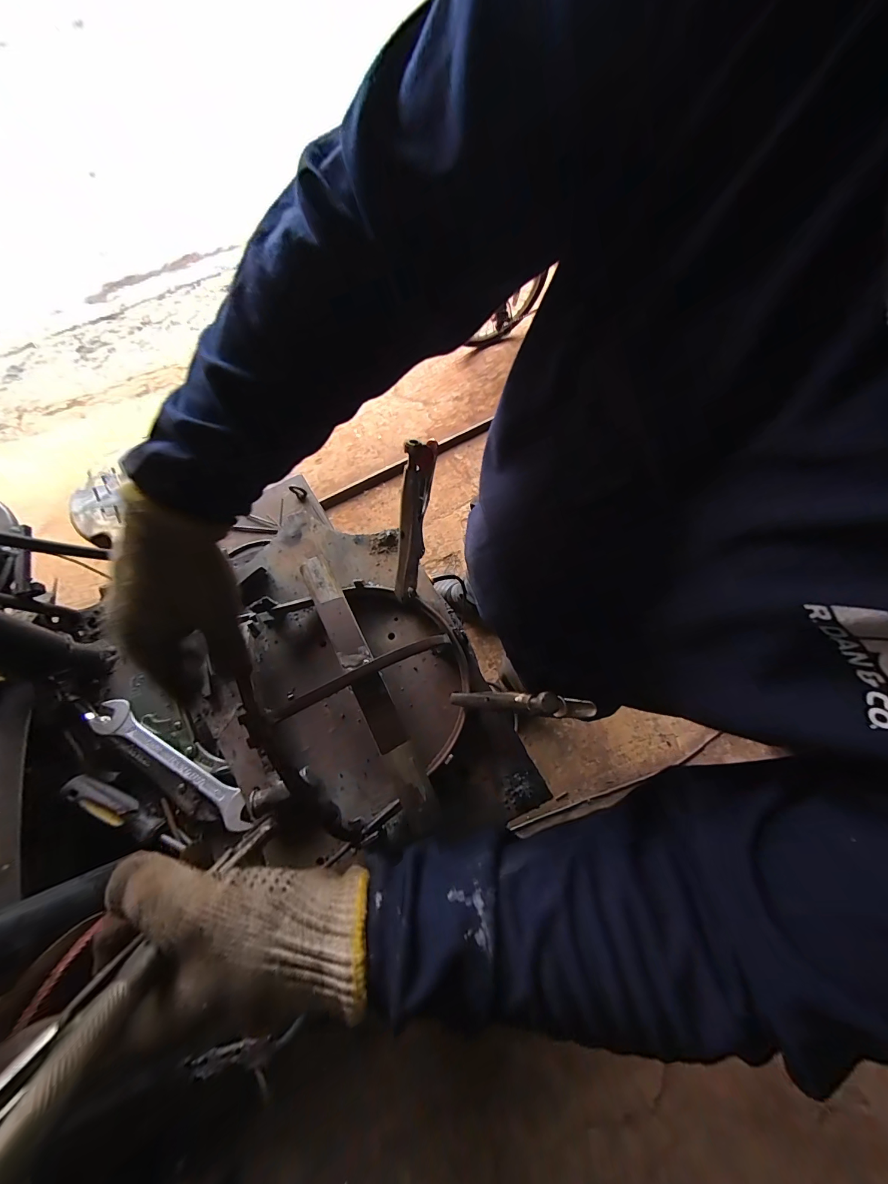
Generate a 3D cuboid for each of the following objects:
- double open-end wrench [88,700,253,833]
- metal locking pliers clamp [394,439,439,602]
[{"bbox_3d":[-0.287,0.180,0.409,0.209,0.008,0.035,28,73,10],"label":"double open-end wrench"},{"bbox_3d":[-0.029,-0.058,0.365,0.017,0.180,0.038,18,45,7],"label":"metal locking pliers clamp"}]

